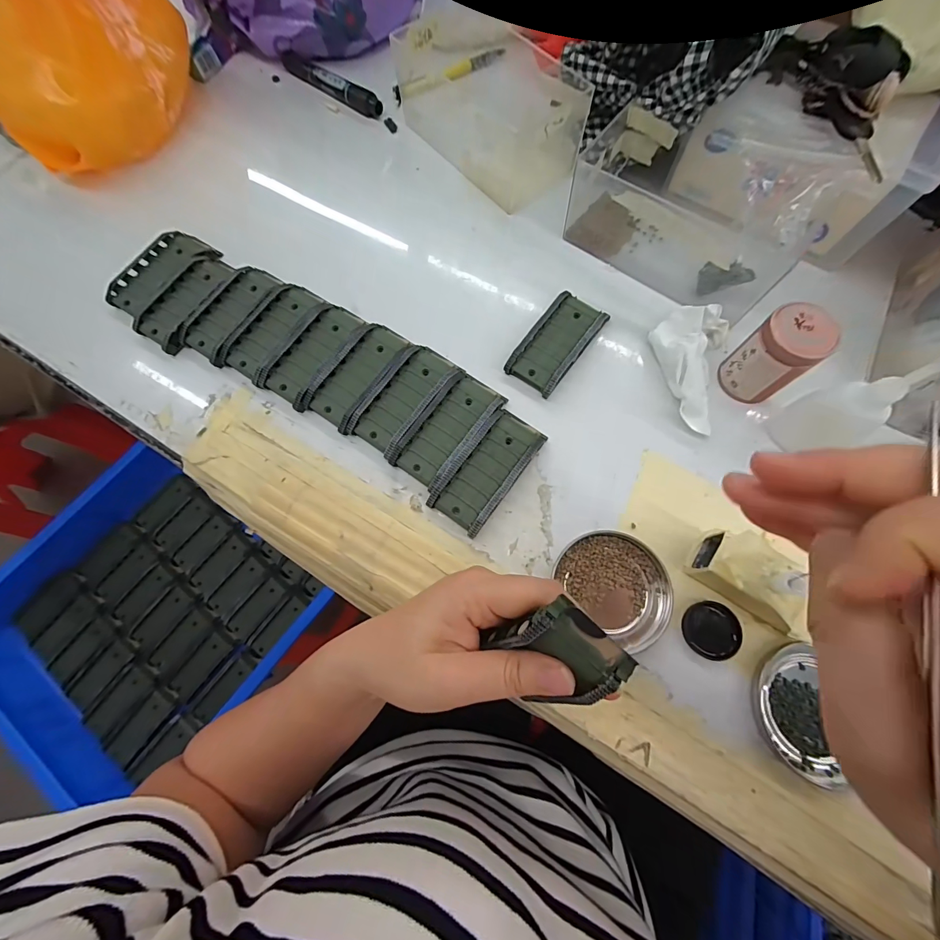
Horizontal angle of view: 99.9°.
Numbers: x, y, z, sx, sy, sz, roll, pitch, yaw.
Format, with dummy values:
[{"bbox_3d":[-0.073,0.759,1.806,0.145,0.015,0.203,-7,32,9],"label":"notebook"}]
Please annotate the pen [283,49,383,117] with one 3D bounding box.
[{"bbox_3d":[-0.151,-0.422,0.435,0.139,0.020,0.022,35,77,12],"label":"pen"}]

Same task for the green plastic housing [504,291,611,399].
[{"bbox_3d":[0.072,-0.105,0.327,0.046,0.019,0.089,37,77,12],"label":"green plastic housing"}]

